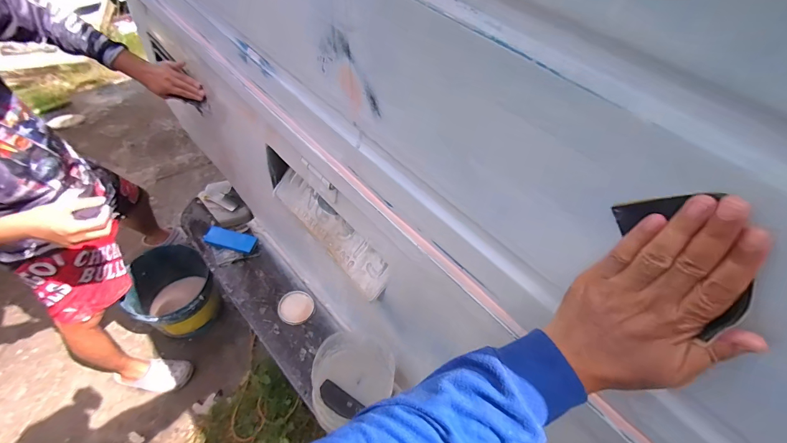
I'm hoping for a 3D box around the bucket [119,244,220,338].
[{"bbox_3d":[-0.894,0.325,1.454,0.281,0.344,0.297,-32,56,-29],"label":"bucket"}]

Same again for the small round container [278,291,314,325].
[{"bbox_3d":[-0.264,0.233,0.956,0.088,0.019,0.090,2,46,-2],"label":"small round container"}]

